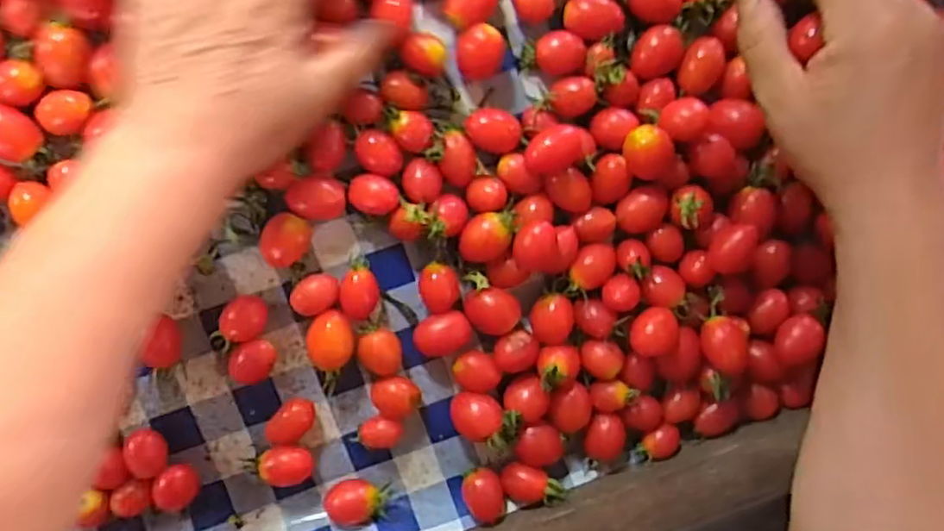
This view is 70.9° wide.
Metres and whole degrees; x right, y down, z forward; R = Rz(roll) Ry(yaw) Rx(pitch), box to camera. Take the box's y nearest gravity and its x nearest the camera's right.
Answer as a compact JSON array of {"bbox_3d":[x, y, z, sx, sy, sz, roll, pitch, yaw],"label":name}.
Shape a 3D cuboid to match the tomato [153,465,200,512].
[{"bbox_3d":[-0.167,0.125,0.377,0.023,0.021,0.024,-1,96,-12],"label":"tomato"}]

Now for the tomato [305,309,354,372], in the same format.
[{"bbox_3d":[-0.081,0.042,0.380,0.025,0.019,0.032,2,96,-12],"label":"tomato"}]

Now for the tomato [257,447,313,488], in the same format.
[{"bbox_3d":[-0.107,0.115,0.384,0.028,0.019,0.020,16,93,-13],"label":"tomato"}]

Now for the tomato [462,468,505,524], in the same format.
[{"bbox_3d":[0.007,0.138,0.399,0.023,0.017,0.032,-16,97,-6],"label":"tomato"}]

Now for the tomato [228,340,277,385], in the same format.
[{"bbox_3d":[-0.123,0.053,0.375,0.023,0.017,0.025,-1,96,-12],"label":"tomato"}]

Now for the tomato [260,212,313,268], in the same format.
[{"bbox_3d":[-0.103,-0.014,0.367,0.024,0.018,0.031,32,89,-13],"label":"tomato"}]

